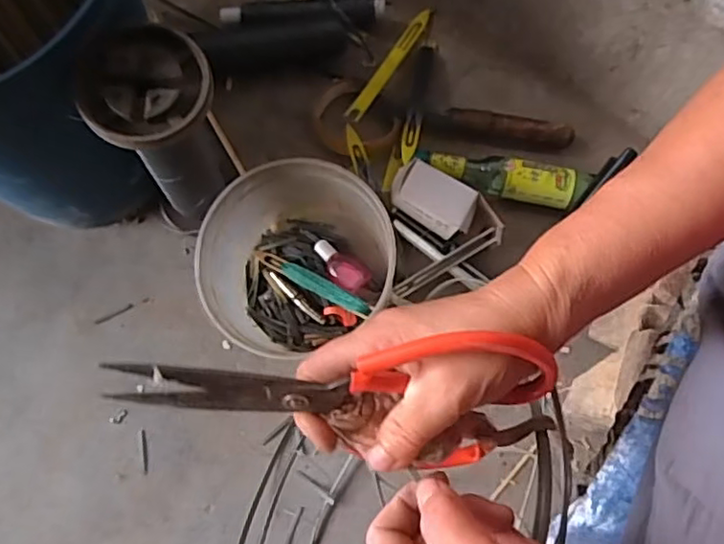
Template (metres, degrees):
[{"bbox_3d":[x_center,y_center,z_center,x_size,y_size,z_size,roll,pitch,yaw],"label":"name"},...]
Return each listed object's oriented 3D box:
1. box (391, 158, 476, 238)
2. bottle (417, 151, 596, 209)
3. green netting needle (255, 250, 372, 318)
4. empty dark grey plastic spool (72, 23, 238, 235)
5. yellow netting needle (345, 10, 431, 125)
[{"bbox_3d":[0.071,-0.068,0.600,0.081,0.038,0.046,33,77,8],"label":"box"},{"bbox_3d":[0.139,-0.098,0.627,0.161,0.037,0.041,16,76,5],"label":"bottle"},{"bbox_3d":[-0.047,0.008,0.581,0.137,0.012,0.016,26,76,30],"label":"green netting needle"},{"bbox_3d":[-0.147,-0.096,0.527,0.088,0.236,0.088,0,75,1],"label":"empty dark grey plastic spool"},{"bbox_3d":[0.030,-0.222,0.672,0.018,0.009,0.165,32,68,1],"label":"yellow netting needle"}]

